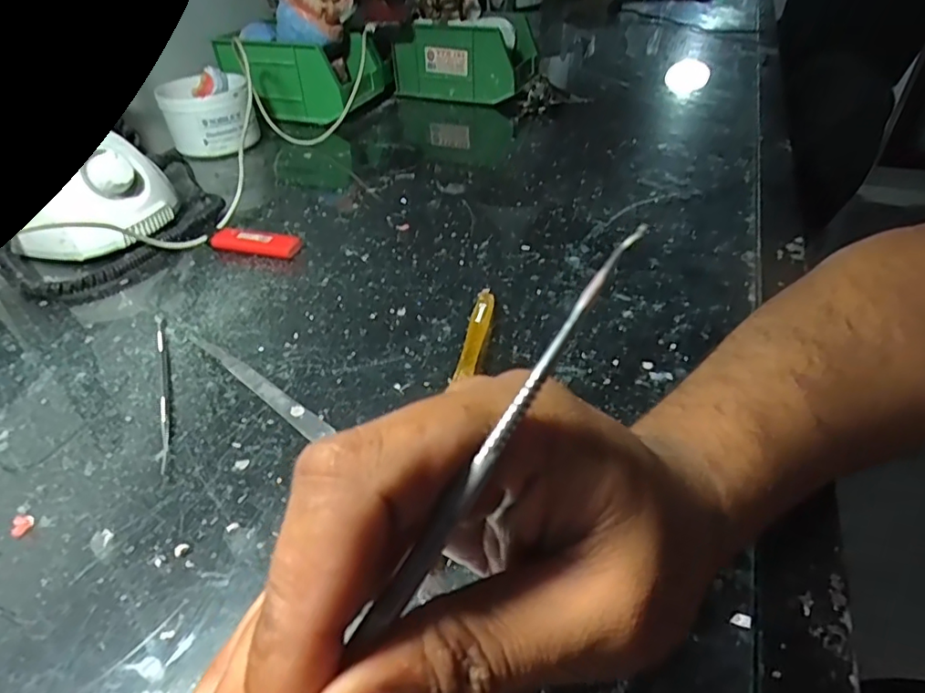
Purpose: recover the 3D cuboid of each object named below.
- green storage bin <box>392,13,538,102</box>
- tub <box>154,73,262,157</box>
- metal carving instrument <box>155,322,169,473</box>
[{"bbox_3d":[0.008,-0.393,0.750,0.167,0.086,0.135,13,42,18],"label":"green storage bin"},{"bbox_3d":[-0.273,-0.251,0.606,0.093,0.064,0.094,-17,42,-17],"label":"tub"},{"bbox_3d":[-0.171,0.021,0.317,0.006,0.005,0.131,-17,42,-17],"label":"metal carving instrument"}]

